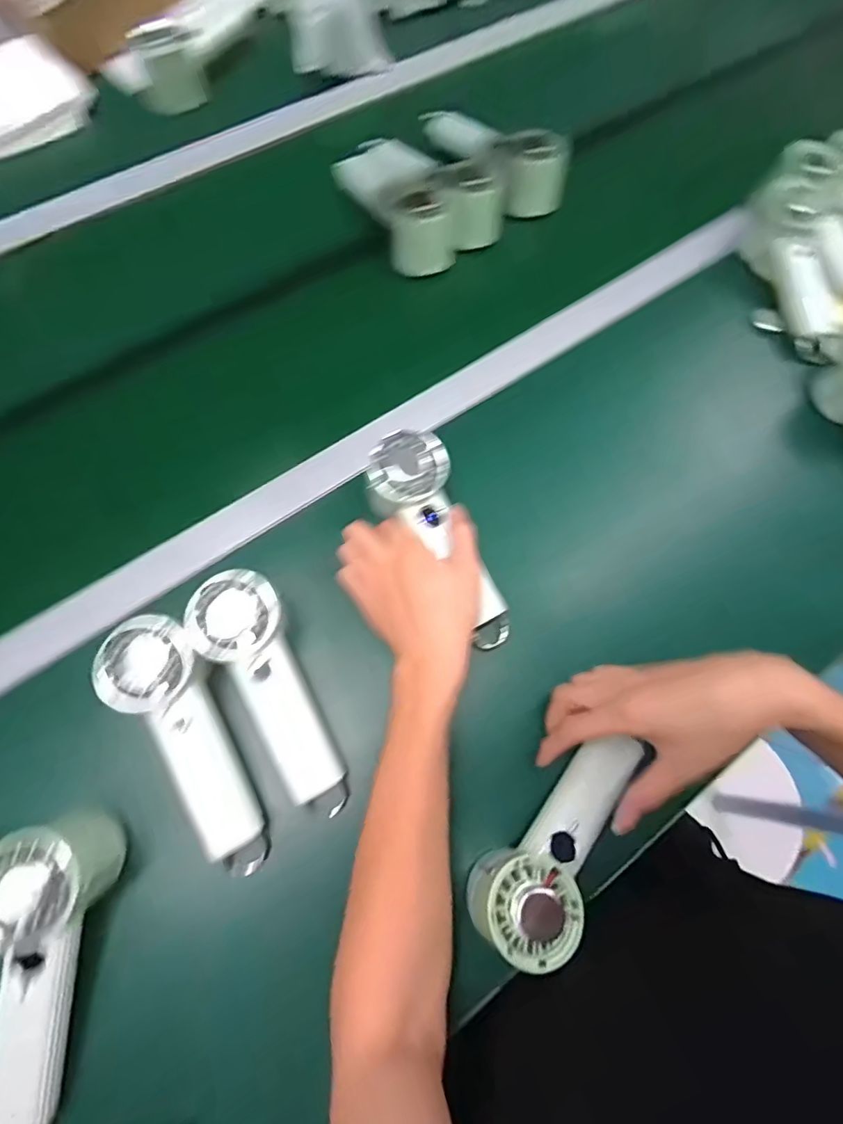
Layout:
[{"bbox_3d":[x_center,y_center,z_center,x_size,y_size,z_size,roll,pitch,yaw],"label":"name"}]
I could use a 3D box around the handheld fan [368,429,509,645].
[{"bbox_3d":[0.017,-0.016,0.434,0.071,0.043,0.194,-31,94,-11],"label":"handheld fan"}]

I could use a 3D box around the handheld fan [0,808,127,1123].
[{"bbox_3d":[-0.245,0.263,0.336,0.061,0.064,0.188,2,85,-1],"label":"handheld fan"}]

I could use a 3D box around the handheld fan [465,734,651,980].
[{"bbox_3d":[0.099,0.203,0.371,0.065,0.046,0.156,41,64,11],"label":"handheld fan"}]

